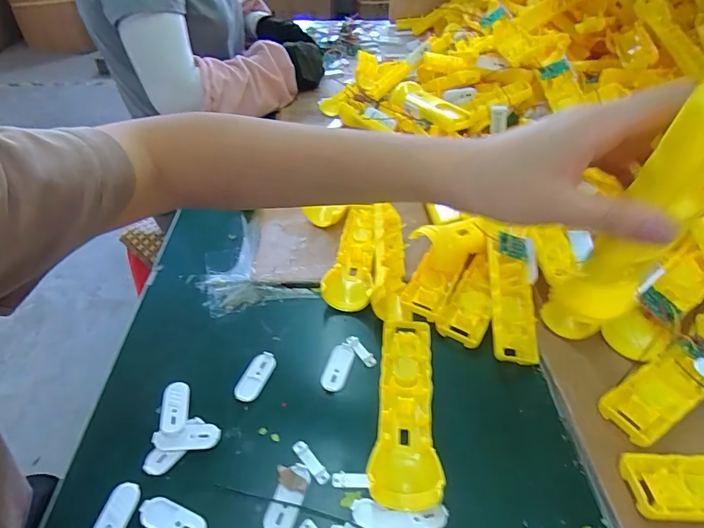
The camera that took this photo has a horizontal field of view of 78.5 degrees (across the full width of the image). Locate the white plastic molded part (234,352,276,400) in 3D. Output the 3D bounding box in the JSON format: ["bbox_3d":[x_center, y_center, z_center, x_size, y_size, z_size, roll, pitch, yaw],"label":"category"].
[{"bbox_3d":[-0.087,0.102,0.393,0.021,0.004,0.051,15,45,17],"label":"white plastic molded part"}]

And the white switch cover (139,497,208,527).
[{"bbox_3d":[-0.127,0.181,0.305,0.052,0.004,0.020,16,46,17],"label":"white switch cover"}]

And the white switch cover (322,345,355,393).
[{"bbox_3d":[-0.012,0.095,0.398,0.022,0.004,0.048,13,45,15],"label":"white switch cover"}]

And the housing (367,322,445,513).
[{"bbox_3d":[0.043,0.114,0.361,0.052,0.022,0.161,1,43,2],"label":"housing"}]

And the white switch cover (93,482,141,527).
[{"bbox_3d":[-0.168,0.180,0.302,0.021,0.004,0.051,8,44,10],"label":"white switch cover"}]

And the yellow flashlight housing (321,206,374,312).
[{"bbox_3d":[0.006,-0.011,0.492,0.047,0.025,0.148,7,44,9],"label":"yellow flashlight housing"}]

